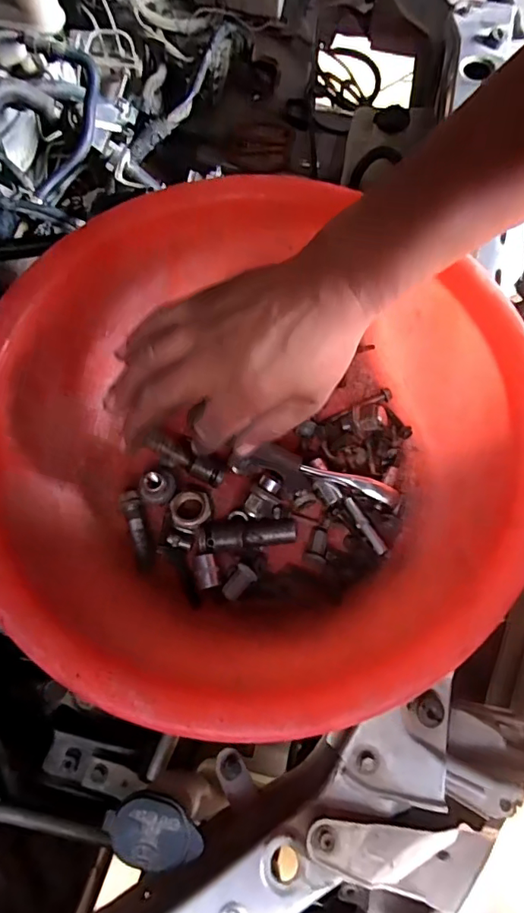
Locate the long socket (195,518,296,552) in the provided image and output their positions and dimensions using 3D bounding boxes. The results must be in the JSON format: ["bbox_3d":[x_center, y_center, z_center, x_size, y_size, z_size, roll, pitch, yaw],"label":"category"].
[{"bbox_3d":[-0.011,0.060,0.389,0.075,0.017,0.021,-8,71,-2],"label":"long socket"}]

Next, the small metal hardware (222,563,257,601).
[{"bbox_3d":[-0.017,0.096,0.376,0.016,0.016,0.027,36,75,12],"label":"small metal hardware"}]

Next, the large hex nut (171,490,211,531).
[{"bbox_3d":[-0.057,0.042,0.397,0.031,0.010,0.031,-12,71,-3],"label":"large hex nut"}]

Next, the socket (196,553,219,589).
[{"bbox_3d":[-0.041,0.088,0.378,0.014,0.015,0.025,-13,71,-4],"label":"socket"}]

